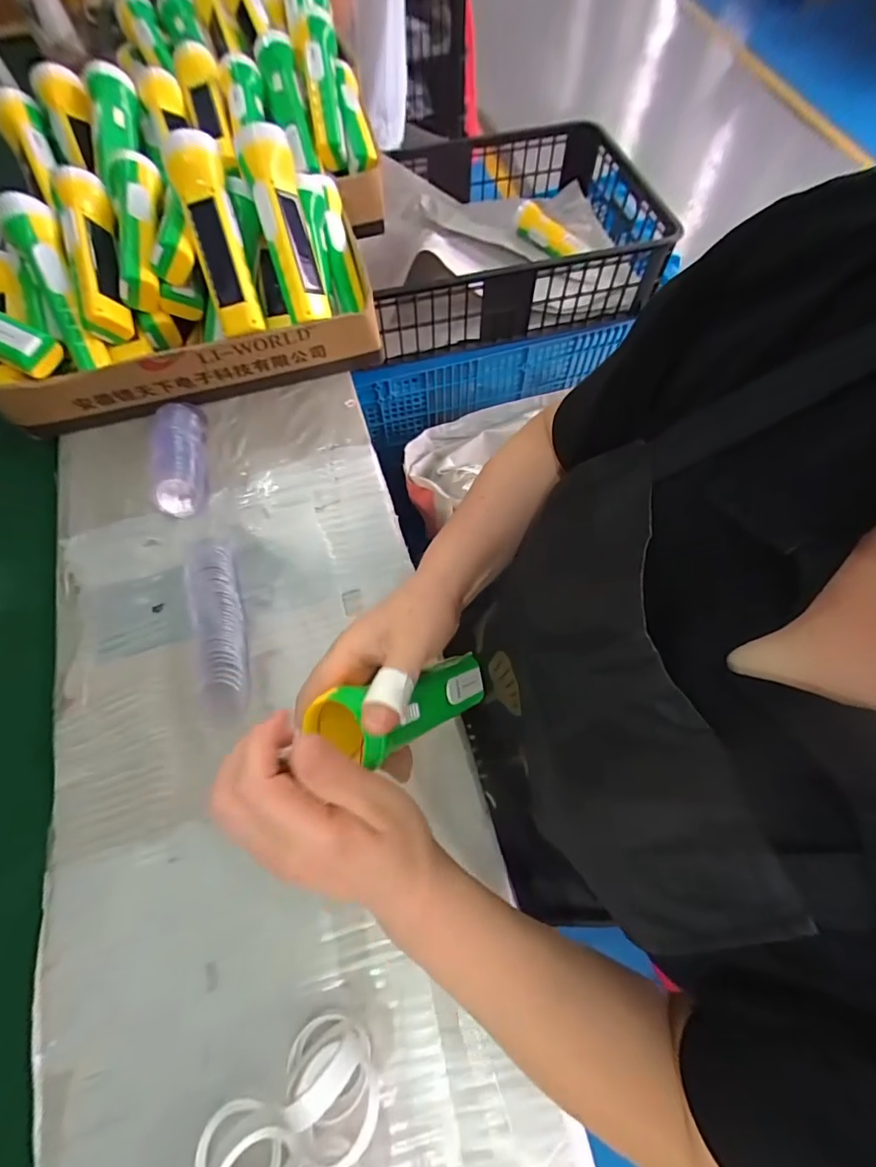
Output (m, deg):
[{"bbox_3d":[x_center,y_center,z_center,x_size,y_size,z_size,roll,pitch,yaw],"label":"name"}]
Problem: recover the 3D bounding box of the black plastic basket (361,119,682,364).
[{"bbox_3d":[0.116,-0.633,0.852,0.507,0.134,0.389,-16,68,-5],"label":"black plastic basket"}]

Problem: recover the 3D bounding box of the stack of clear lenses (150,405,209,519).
[{"bbox_3d":[-0.271,-0.132,0.492,0.046,0.035,0.135,-15,68,-4],"label":"stack of clear lenses"}]

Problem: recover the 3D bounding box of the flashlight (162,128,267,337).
[{"bbox_3d":[-0.214,-0.330,0.456,0.051,0.046,0.167,-15,104,-5],"label":"flashlight"}]

